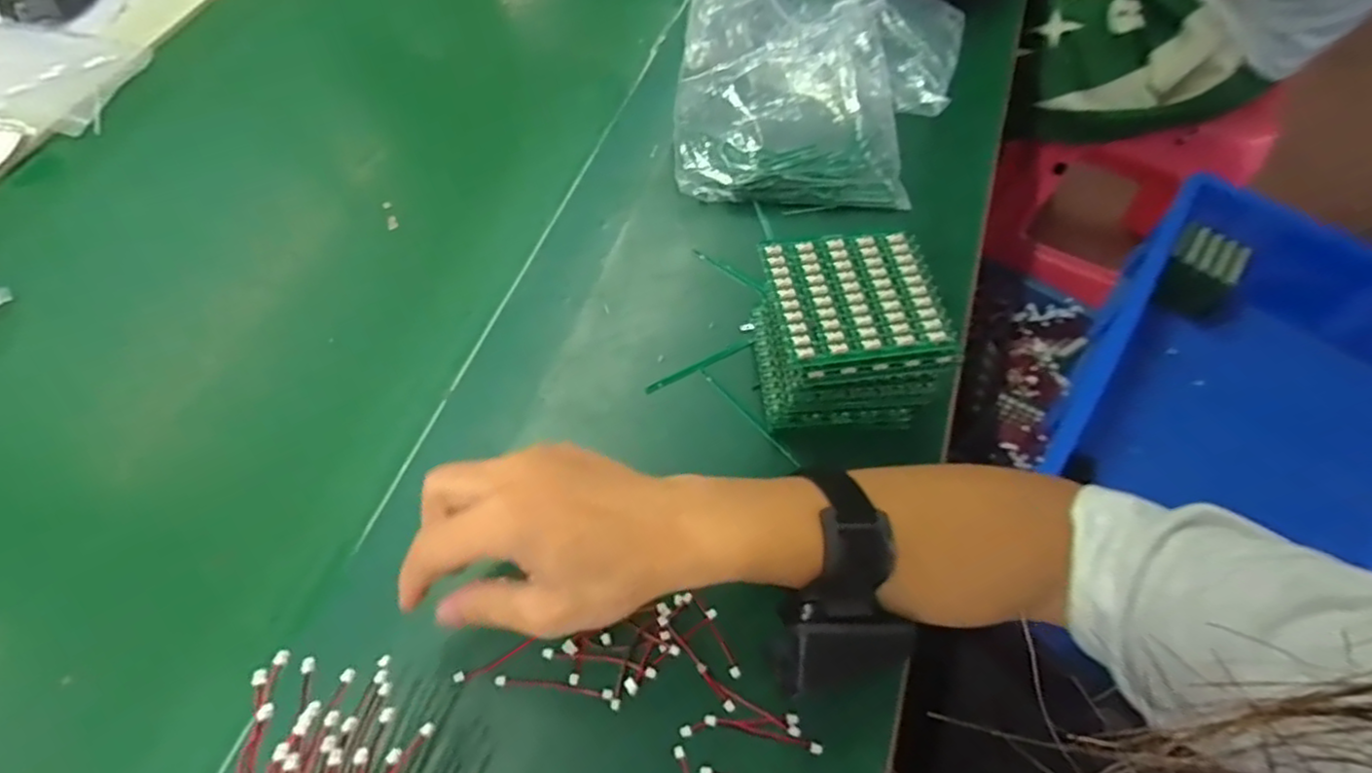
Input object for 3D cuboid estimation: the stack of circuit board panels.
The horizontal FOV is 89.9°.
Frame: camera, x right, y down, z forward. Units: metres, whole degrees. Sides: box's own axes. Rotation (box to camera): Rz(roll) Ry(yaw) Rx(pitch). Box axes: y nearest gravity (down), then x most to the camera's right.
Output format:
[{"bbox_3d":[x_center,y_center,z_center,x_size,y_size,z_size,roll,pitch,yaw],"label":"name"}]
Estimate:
[{"bbox_3d":[0.092,-0.029,0.401,0.096,0.088,0.085,-6,61,-6],"label":"stack of circuit board panels"}]

